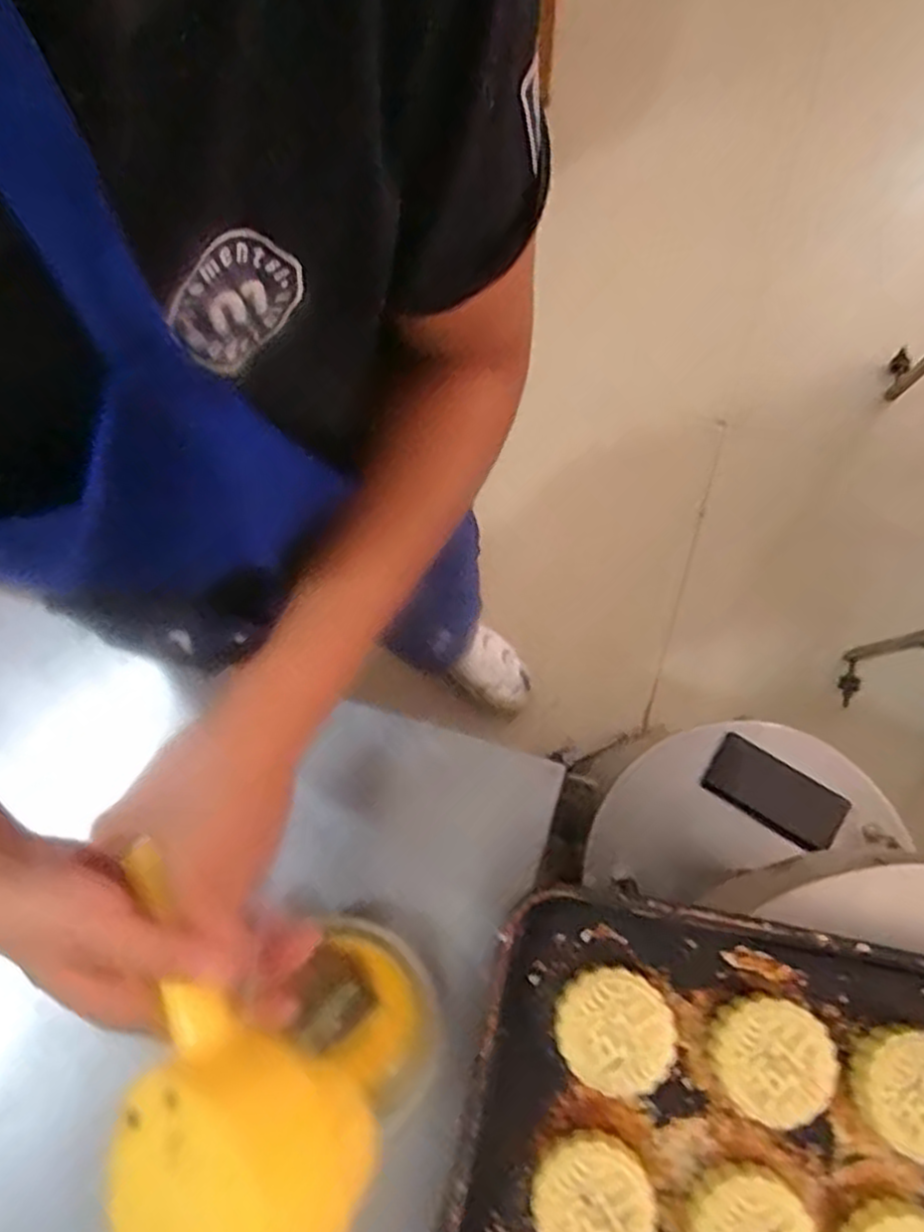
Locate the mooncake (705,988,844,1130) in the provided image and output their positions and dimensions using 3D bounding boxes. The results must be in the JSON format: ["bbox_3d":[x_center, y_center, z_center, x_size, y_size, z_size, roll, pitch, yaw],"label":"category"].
[{"bbox_3d":[0.186,0.265,0.454,0.066,0.026,0.066,-41,81,-6],"label":"mooncake"}]

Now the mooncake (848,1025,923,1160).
[{"bbox_3d":[0.271,0.281,0.449,0.070,0.030,0.063,22,81,5],"label":"mooncake"}]

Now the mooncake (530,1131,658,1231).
[{"bbox_3d":[0.075,0.339,0.439,0.067,0.030,0.063,0,80,1],"label":"mooncake"}]

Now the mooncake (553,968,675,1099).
[{"bbox_3d":[0.092,0.251,0.462,0.072,0.029,0.066,42,83,8],"label":"mooncake"}]

